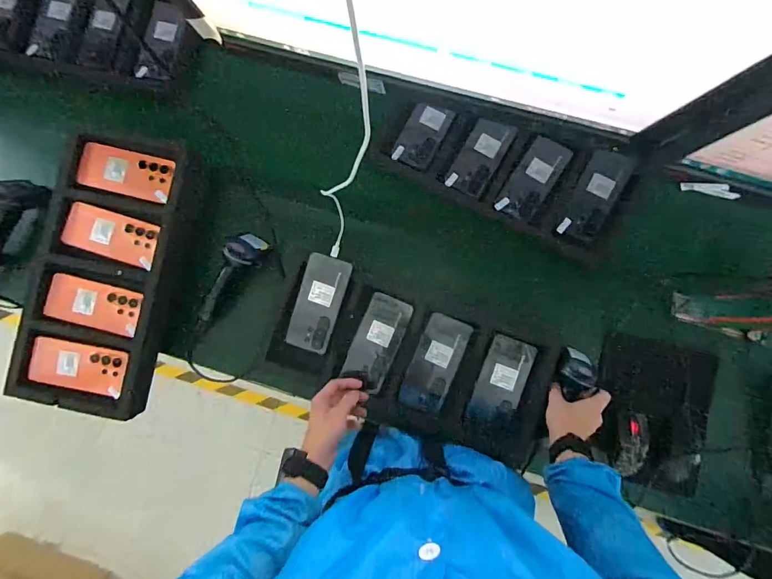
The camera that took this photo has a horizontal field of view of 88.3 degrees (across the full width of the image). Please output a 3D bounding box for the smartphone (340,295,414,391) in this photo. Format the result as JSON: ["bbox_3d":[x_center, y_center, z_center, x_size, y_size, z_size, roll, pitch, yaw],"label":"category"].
[{"bbox_3d":[-0.015,0.092,0.695,0.076,0.010,0.163,21,87,4],"label":"smartphone"}]

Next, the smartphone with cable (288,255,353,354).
[{"bbox_3d":[-0.118,0.024,0.693,0.076,0.007,0.166,18,92,-2],"label":"smartphone with cable"}]

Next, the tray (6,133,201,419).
[{"bbox_3d":[-0.491,-0.030,0.716,0.254,0.060,0.476,11,85,3],"label":"tray"}]

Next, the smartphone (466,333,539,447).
[{"bbox_3d":[0.194,0.169,0.678,0.075,0.011,0.173,21,85,4],"label":"smartphone"}]

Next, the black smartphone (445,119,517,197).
[{"bbox_3d":[0.182,-0.254,0.765,0.076,0.006,0.146,28,93,1],"label":"black smartphone"}]

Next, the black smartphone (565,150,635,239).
[{"bbox_3d":[0.391,-0.173,0.738,0.070,0.010,0.167,26,93,13],"label":"black smartphone"}]

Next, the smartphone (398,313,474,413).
[{"bbox_3d":[0.085,0.128,0.689,0.077,0.005,0.164,24,86,4],"label":"smartphone"}]

